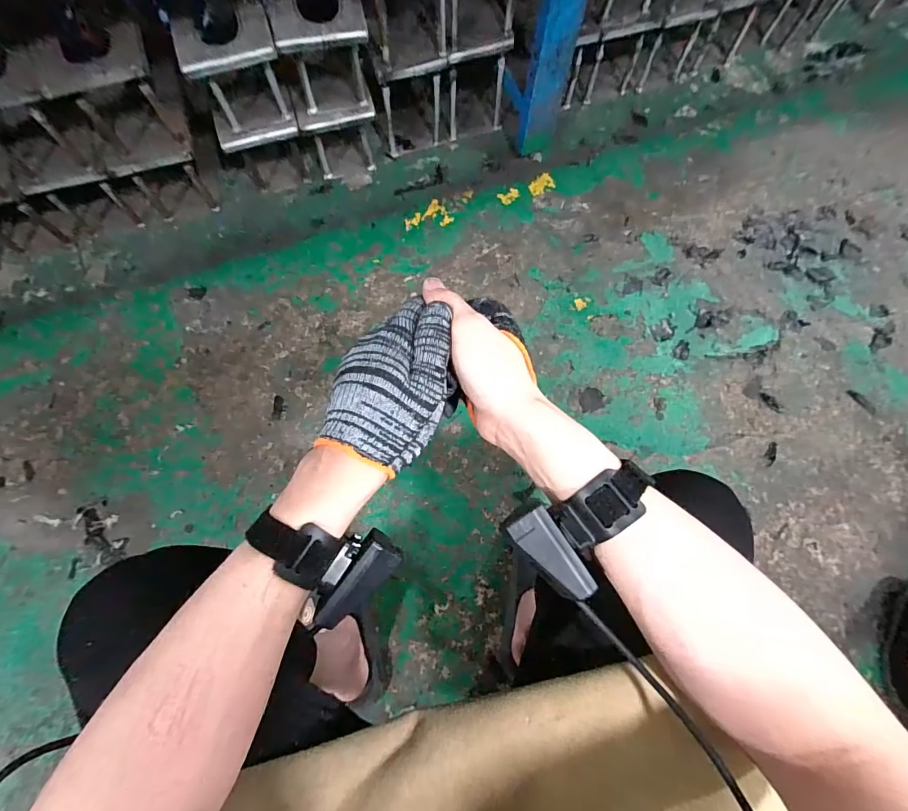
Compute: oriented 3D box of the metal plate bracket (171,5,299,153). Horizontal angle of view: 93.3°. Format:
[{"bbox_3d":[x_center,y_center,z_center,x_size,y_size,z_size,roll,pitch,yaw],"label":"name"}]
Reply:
[{"bbox_3d":[-0.422,-0.635,0.840,0.175,0.201,0.100,-32,76,-10],"label":"metal plate bracket"}]

